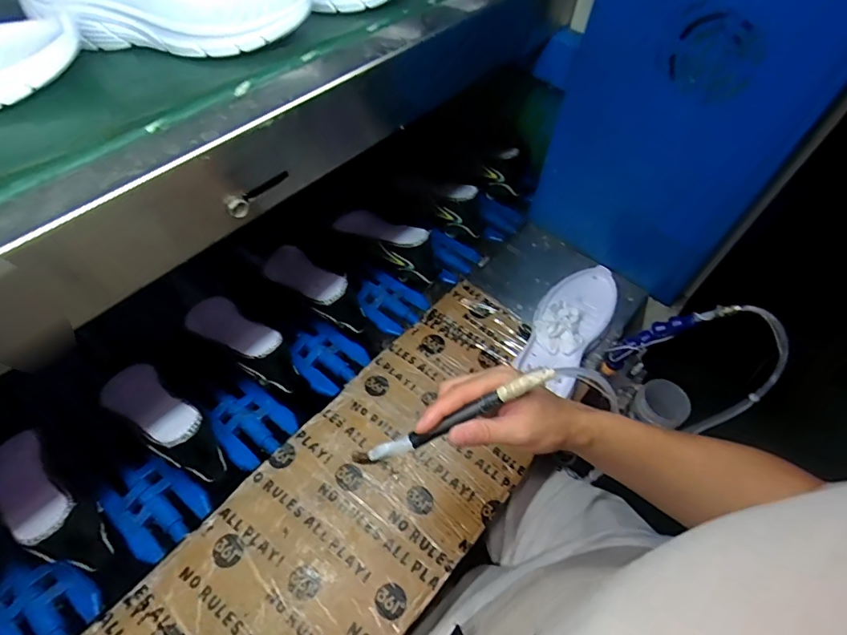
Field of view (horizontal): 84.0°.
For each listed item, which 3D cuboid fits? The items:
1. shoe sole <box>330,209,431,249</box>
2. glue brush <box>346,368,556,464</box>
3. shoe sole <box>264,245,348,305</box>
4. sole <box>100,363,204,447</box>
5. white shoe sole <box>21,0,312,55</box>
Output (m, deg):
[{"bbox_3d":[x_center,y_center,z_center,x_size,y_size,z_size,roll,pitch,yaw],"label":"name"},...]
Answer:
[{"bbox_3d":[-0.070,-0.148,0.780,0.180,0.014,0.060,21,54,29],"label":"shoe sole"},{"bbox_3d":[0.024,0.084,0.393,0.181,0.013,0.016,-28,58,6],"label":"glue brush"},{"bbox_3d":[-0.186,-0.067,0.716,0.062,0.016,0.194,-38,46,-26],"label":"shoe sole"},{"bbox_3d":[-0.334,0.106,0.577,0.179,0.012,0.063,21,54,33],"label":"sole"},{"bbox_3d":[-0.208,-0.268,0.396,0.216,0.039,0.103,-4,57,-6],"label":"white shoe sole"}]

